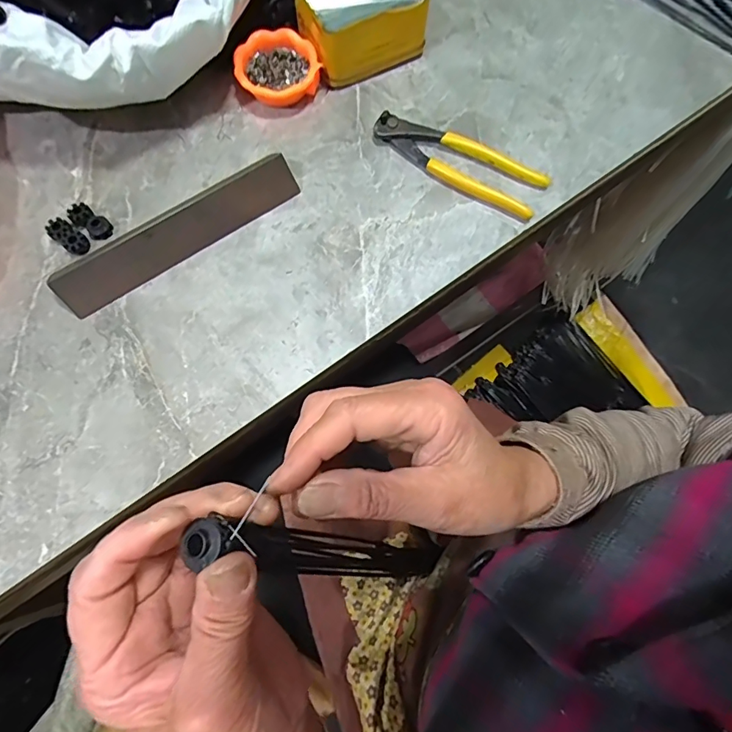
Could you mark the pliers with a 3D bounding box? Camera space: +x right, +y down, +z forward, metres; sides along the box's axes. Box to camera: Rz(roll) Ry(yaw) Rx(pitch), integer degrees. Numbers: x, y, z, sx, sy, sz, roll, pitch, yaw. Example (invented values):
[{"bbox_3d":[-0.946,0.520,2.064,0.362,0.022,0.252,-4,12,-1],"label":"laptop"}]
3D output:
[{"bbox_3d":[0.084,-0.189,0.434,0.163,0.018,0.047,32,75,8],"label":"pliers"}]

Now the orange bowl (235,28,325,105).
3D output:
[{"bbox_3d":[-0.084,-0.280,0.448,0.074,0.023,0.071,0,74,-1],"label":"orange bowl"}]

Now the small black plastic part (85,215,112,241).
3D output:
[{"bbox_3d":[-0.230,-0.119,0.410,0.018,0.010,0.021,-28,76,-9],"label":"small black plastic part"}]

